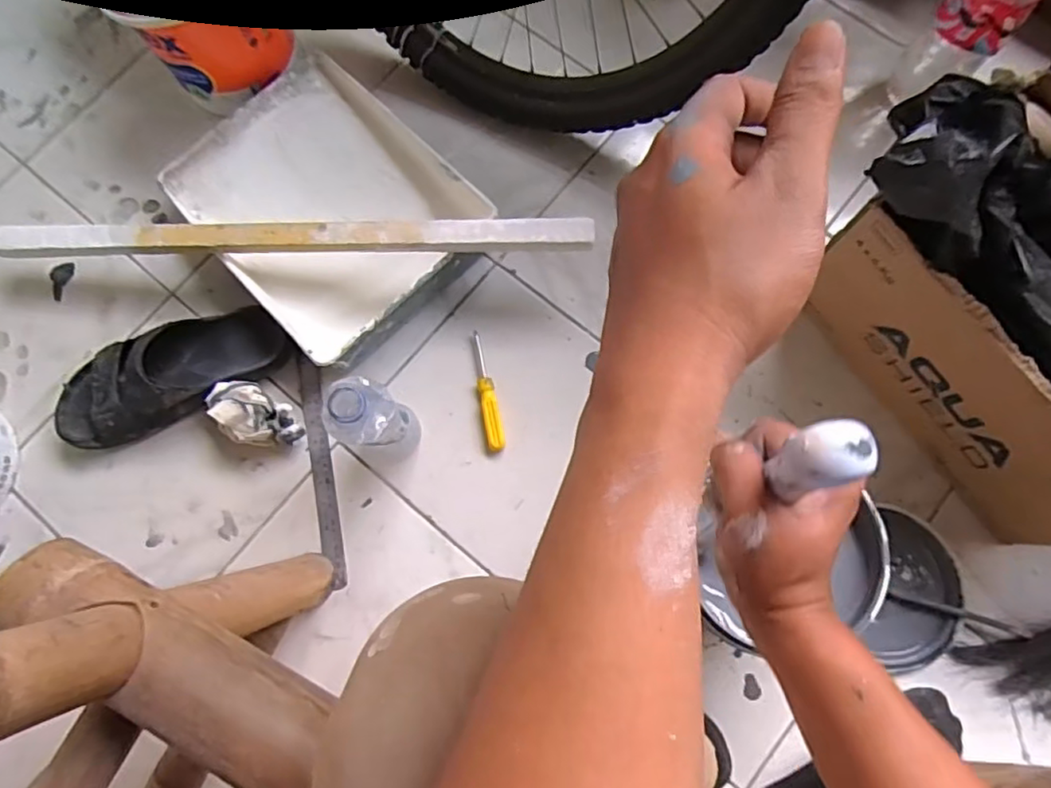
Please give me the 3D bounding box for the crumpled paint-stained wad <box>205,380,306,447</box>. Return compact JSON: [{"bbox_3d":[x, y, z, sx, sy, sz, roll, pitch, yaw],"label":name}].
[{"bbox_3d":[-0.324,0.028,0.746,0.110,0.069,0.066,30,80,7],"label":"crumpled paint-stained wad"}]

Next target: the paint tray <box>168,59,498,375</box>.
[{"bbox_3d":[-0.252,-0.243,0.787,0.280,0.071,0.362,-42,80,-8],"label":"paint tray"}]

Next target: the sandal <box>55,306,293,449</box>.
[{"bbox_3d":[-0.433,-0.029,0.755,0.283,0.083,0.110,-28,79,-5],"label":"sandal"}]

